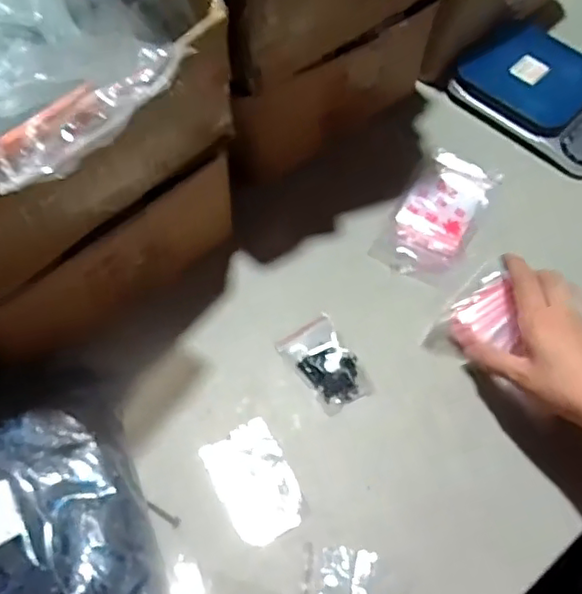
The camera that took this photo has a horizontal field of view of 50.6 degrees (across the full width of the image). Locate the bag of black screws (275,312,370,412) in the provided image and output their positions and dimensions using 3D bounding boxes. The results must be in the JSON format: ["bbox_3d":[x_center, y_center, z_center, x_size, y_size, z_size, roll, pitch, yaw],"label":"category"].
[{"bbox_3d":[0.032,0.058,0.552,0.055,0.014,0.082,-27,67,-17],"label":"bag of black screws"}]

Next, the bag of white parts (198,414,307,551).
[{"bbox_3d":[-0.029,0.152,0.506,0.061,0.005,0.092,-25,66,-16],"label":"bag of white parts"}]

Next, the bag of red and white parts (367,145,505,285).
[{"bbox_3d":[0.153,-0.088,0.637,0.083,0.019,0.162,27,63,10],"label":"bag of red and white parts"}]

